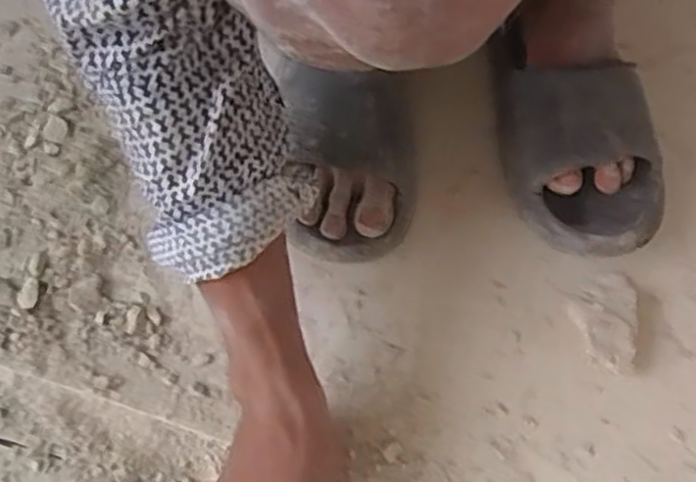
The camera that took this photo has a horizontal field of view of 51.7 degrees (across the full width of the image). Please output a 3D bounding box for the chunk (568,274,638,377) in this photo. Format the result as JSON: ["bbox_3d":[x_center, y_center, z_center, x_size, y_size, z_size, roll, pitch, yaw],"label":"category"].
[{"bbox_3d":[0.191,0.061,0.536,0.041,0.025,0.073,11,71,3],"label":"chunk"}]

